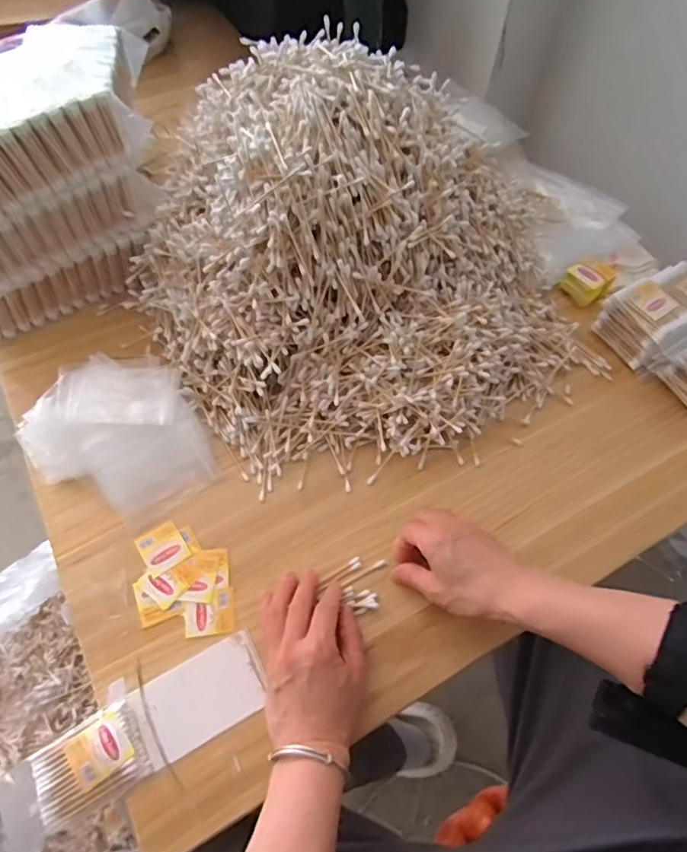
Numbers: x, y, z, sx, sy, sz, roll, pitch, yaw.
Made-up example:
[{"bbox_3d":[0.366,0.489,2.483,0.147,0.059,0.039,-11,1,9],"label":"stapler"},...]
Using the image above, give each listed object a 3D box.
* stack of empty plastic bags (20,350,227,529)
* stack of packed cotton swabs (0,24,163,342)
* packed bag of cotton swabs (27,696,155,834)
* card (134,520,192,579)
[{"bbox_3d":[-0.224,0.003,0.513,0.148,0.029,0.180,-27,64,-17],"label":"stack of empty plastic bags"},{"bbox_3d":[-0.309,-0.216,0.529,0.237,0.206,0.117,-34,66,-20],"label":"stack of packed cotton swabs"},{"bbox_3d":[-0.189,0.250,0.392,0.075,0.014,0.057,-26,63,-16],"label":"packed bag of cotton swabs"},{"bbox_3d":[-0.163,0.109,0.474,0.037,0.004,0.042,-31,65,-19],"label":"card"}]

